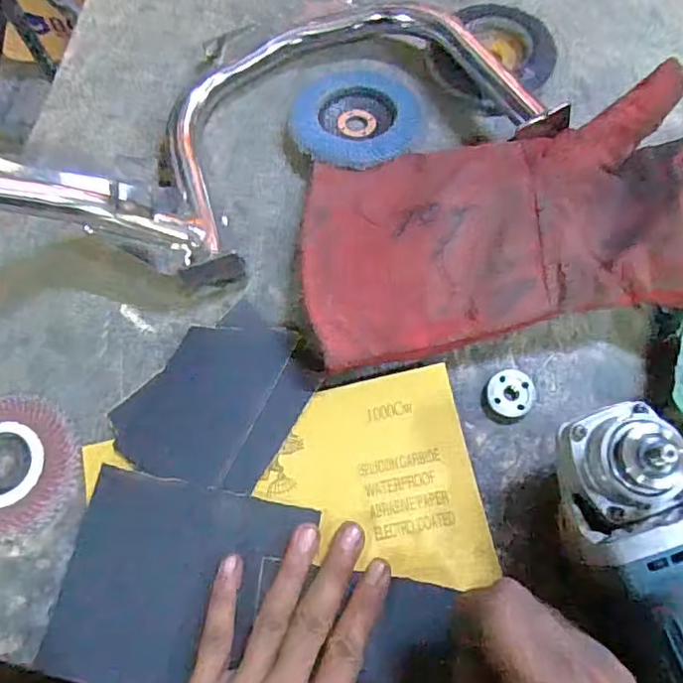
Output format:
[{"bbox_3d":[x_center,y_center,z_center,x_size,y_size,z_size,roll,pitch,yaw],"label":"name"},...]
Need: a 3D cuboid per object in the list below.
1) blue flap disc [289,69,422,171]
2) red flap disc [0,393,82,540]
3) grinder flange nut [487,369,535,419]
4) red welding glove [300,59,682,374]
[{"bbox_3d":[0.011,-0.166,0.424,0.096,0.015,0.096,0,71,1],"label":"blue flap disc"},{"bbox_3d":[-0.202,0.074,0.350,0.084,0.006,0.082,0,71,1],"label":"red flap disc"},{"bbox_3d":[0.106,0.032,0.358,0.029,0.006,0.032,40,76,13],"label":"grinder flange nut"},{"bbox_3d":[0.135,-0.077,0.353,0.316,0.053,0.141,-8,71,-2],"label":"red welding glove"}]

